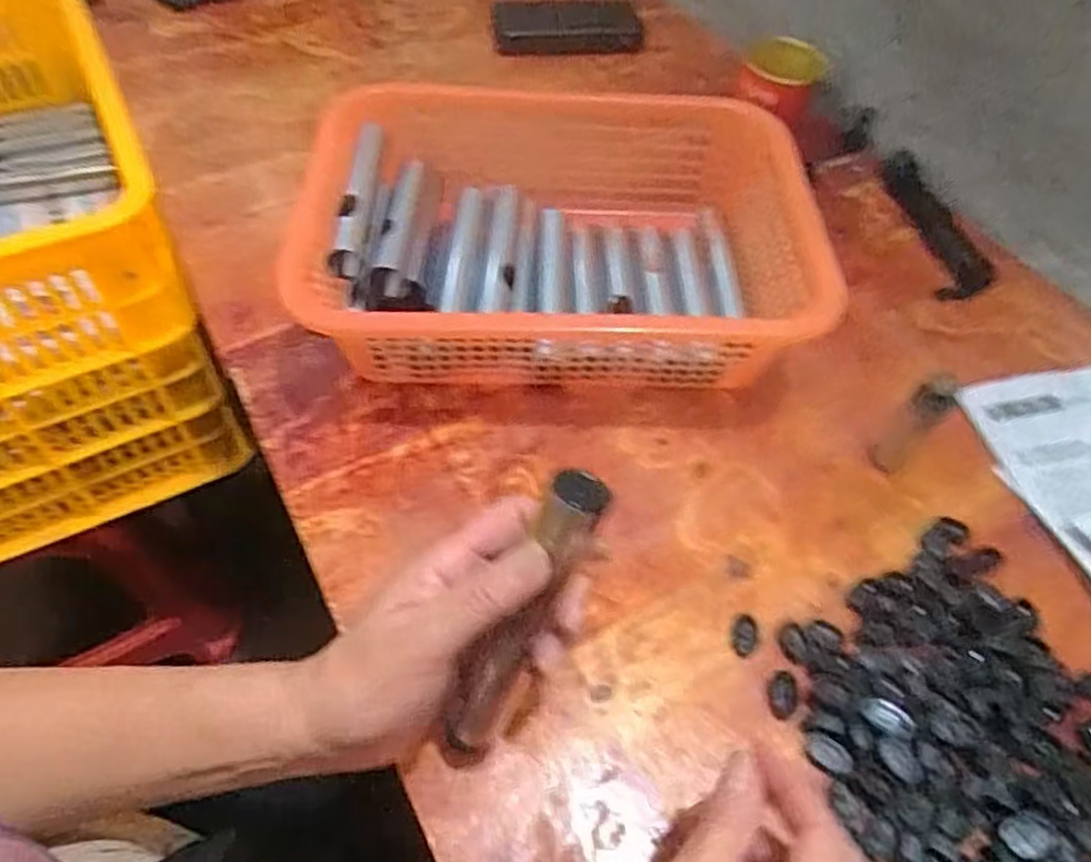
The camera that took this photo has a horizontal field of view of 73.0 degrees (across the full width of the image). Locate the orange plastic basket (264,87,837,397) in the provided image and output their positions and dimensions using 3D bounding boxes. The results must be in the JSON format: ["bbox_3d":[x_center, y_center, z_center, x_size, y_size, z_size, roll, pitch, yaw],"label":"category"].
[{"bbox_3d":[0.013,-0.131,0.529,0.329,0.101,0.244,1,54,-2],"label":"orange plastic basket"}]

